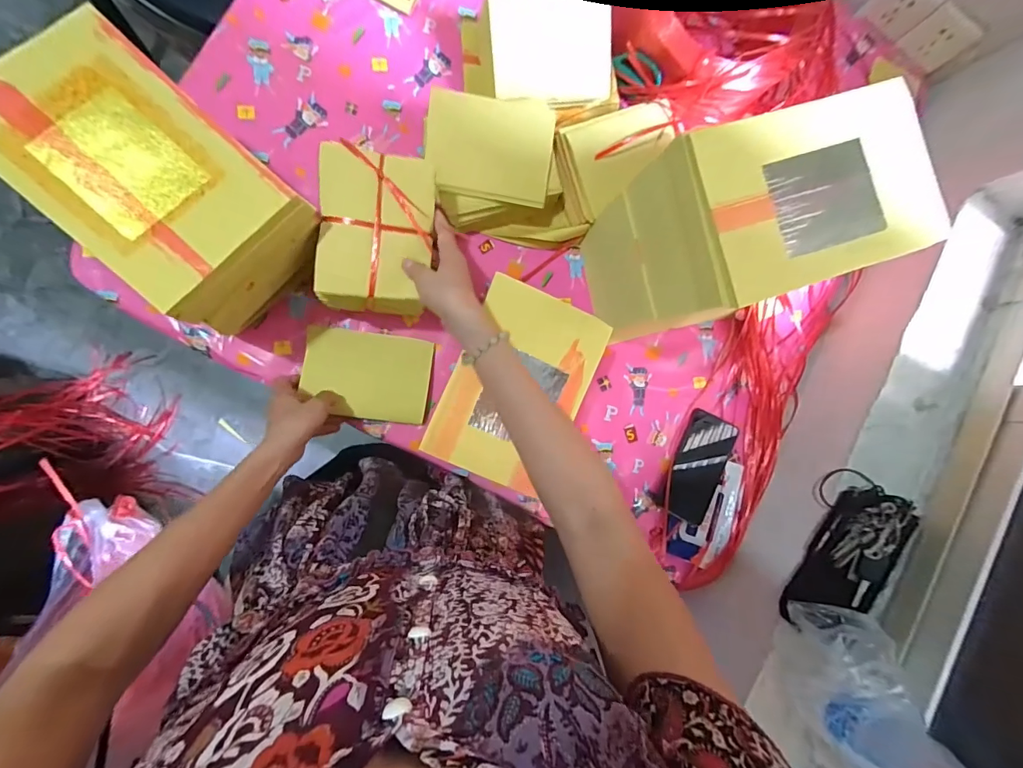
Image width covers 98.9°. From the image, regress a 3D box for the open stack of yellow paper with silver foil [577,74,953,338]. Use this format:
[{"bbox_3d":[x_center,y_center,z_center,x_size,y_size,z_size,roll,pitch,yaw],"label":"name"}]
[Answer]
[{"bbox_3d":[0.266,-0.182,0.536,0.255,0.259,0.168,-19,92,-7],"label":"open stack of yellow paper with silver foil"}]

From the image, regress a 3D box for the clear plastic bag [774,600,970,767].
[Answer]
[{"bbox_3d":[0.393,0.361,0.462,0.081,0.231,0.164,8,89,-7],"label":"clear plastic bag"}]

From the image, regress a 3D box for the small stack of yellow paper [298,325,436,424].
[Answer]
[{"bbox_3d":[-0.195,-0.011,0.599,0.163,0.012,0.115,8,89,-18],"label":"small stack of yellow paper"}]

